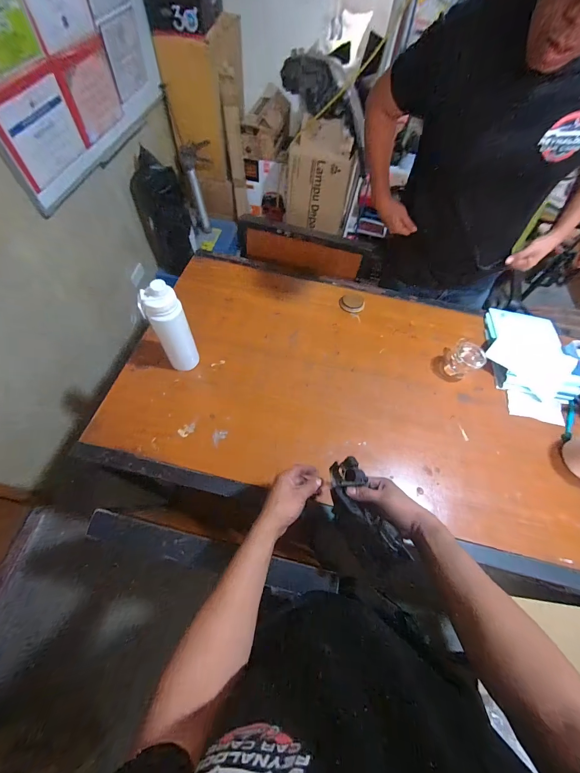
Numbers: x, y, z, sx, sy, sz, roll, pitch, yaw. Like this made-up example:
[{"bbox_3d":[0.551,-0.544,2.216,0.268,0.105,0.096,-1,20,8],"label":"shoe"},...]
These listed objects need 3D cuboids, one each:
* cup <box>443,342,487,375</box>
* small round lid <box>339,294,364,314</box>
[{"bbox_3d":[0.496,-0.073,0.829,0.081,0.076,0.082,2,63,-4],"label":"cup"},{"bbox_3d":[0.206,-0.278,0.960,0.082,0.008,0.077,2,63,-4],"label":"small round lid"}]

